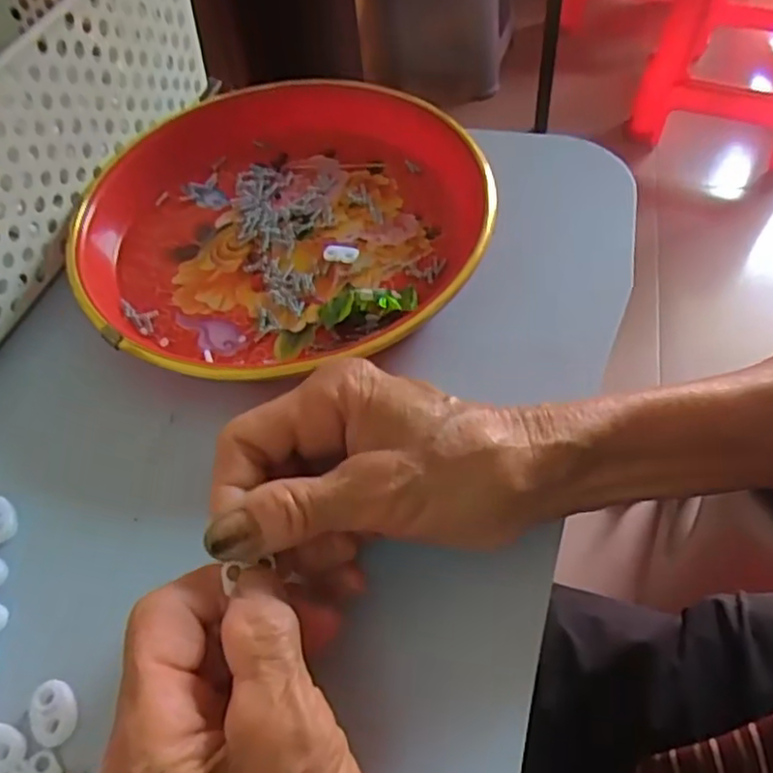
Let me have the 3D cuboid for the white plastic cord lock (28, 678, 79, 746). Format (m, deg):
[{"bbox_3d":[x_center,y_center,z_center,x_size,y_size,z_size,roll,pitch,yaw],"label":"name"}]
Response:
[{"bbox_3d":[-0.119,0.116,0.241,0.015,0.004,0.022,-33,58,-18],"label":"white plastic cord lock"}]

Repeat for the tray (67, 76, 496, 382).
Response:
[{"bbox_3d":[-0.056,-0.092,0.365,0.217,0.031,0.217,-16,54,-6],"label":"tray"}]

